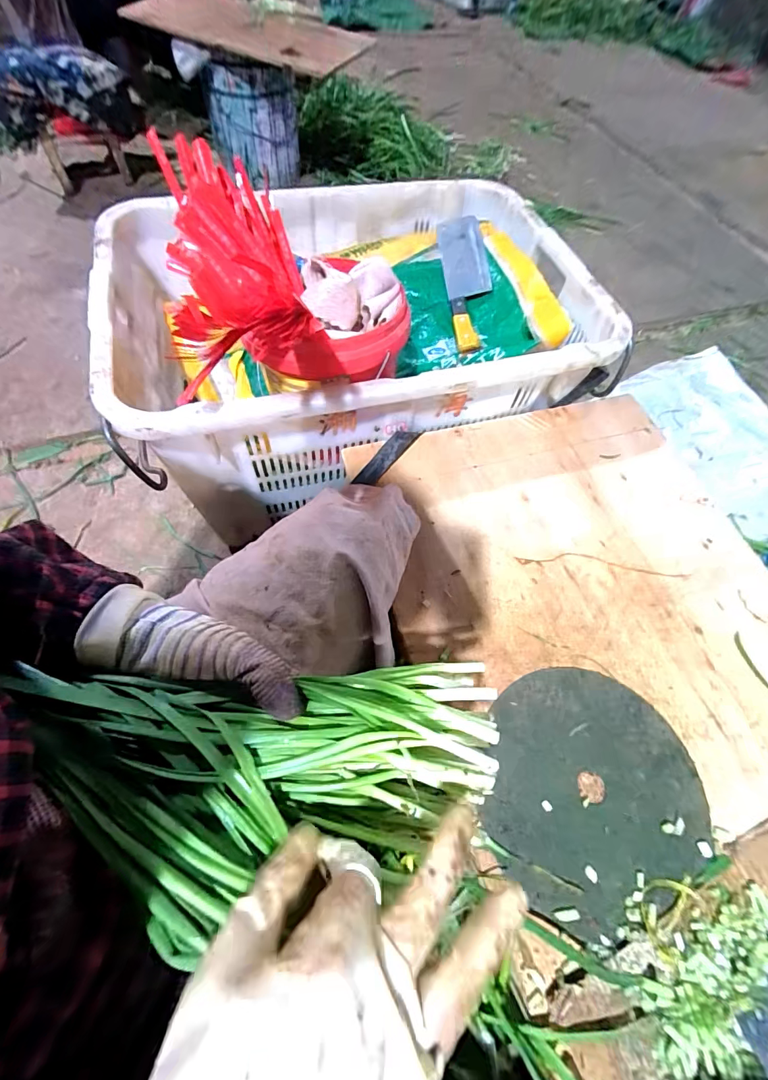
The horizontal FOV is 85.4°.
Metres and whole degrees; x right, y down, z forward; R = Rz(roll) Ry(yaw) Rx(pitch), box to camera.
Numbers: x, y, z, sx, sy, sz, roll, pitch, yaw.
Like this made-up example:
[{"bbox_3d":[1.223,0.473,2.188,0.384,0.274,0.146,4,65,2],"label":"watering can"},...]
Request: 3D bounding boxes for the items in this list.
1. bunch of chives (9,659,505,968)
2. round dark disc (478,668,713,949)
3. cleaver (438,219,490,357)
[{"bbox_3d":[-0.068,0.138,0.242,0.272,0.047,0.121,0,62,-8],"label":"bunch of chives"},{"bbox_3d":[0.187,0.223,0.388,0.205,0.005,0.189,2,62,-3],"label":"round dark disc"},{"bbox_3d":[0.128,-0.406,0.657,0.068,0.026,0.265,1,75,-4],"label":"cleaver"}]

